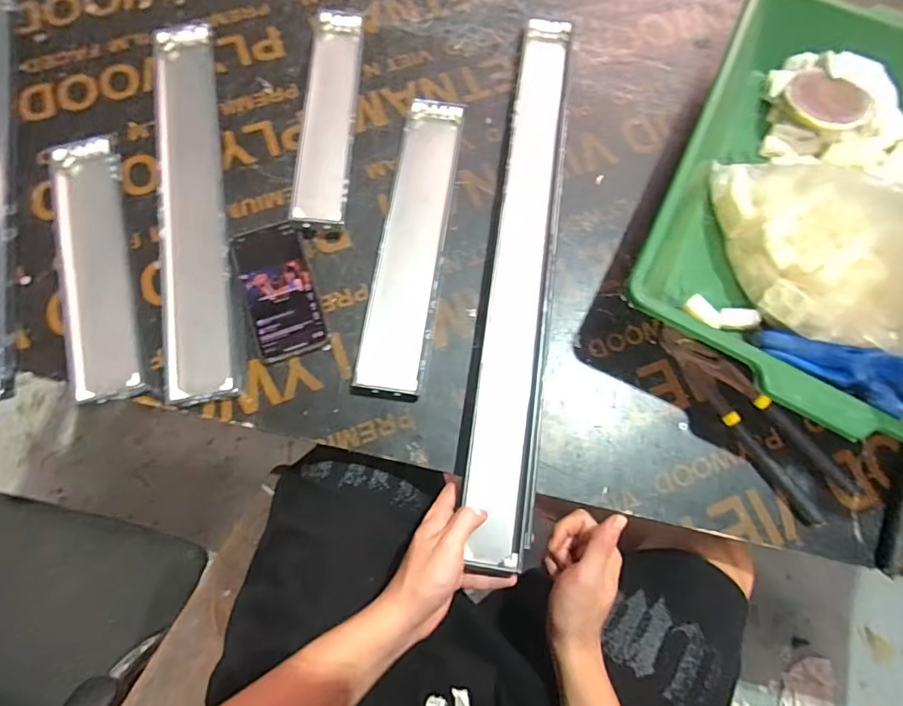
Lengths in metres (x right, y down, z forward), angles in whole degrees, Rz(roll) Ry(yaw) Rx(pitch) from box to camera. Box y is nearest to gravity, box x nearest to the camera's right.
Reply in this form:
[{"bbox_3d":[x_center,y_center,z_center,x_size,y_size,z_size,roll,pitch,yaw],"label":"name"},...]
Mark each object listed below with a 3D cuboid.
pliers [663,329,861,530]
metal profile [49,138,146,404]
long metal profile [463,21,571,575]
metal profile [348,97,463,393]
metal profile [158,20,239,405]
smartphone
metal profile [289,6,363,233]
[{"bbox_3d":[0.302,0.065,0.508,0.065,0.014,0.230,-38,76,-12],"label":"pliers"},{"bbox_3d":[-0.389,-0.102,0.551,0.074,0.024,0.324,-15,72,-6],"label":"metal profile"},{"bbox_3d":[0.079,-0.111,0.543,0.068,0.018,0.635,7,72,2],"label":"long metal profile"},{"bbox_3d":[-0.043,-0.133,0.568,0.070,0.013,0.372,8,72,2],"label":"metal profile"},{"bbox_3d":[-0.302,-0.190,0.577,0.074,0.019,0.509,-10,72,-4],"label":"metal profile"},{"bbox_3d":[-0.188,-0.072,0.544,0.076,0.009,0.156,-17,73,-6],"label":"smartphone"},{"bbox_3d":[-0.150,-0.302,0.618,0.062,0.025,0.333,1,72,0],"label":"metal profile"}]

